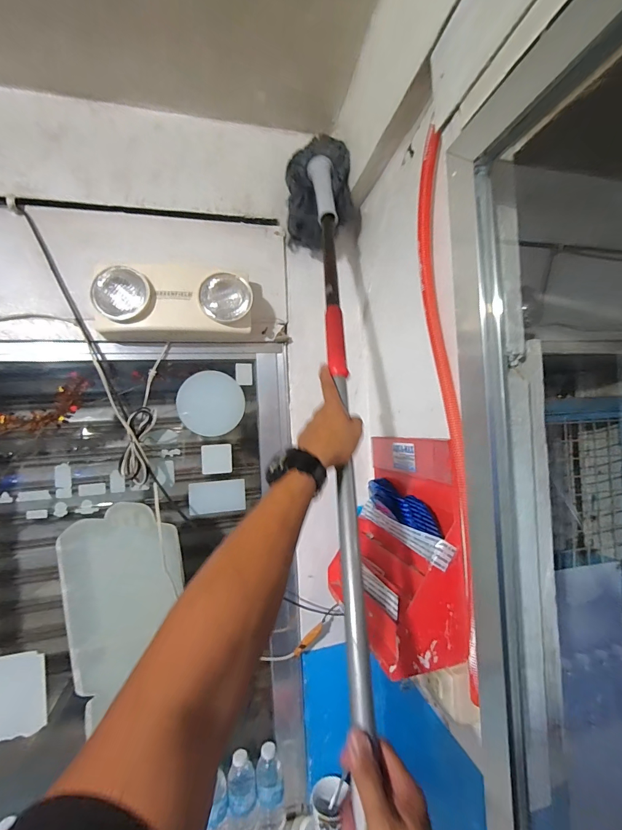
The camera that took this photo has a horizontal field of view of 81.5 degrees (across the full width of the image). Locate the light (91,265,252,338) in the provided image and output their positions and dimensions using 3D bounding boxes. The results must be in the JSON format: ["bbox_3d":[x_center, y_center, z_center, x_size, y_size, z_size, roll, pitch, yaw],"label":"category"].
[{"bbox_3d":[-0.273,-0.226,0.731,0.297,0.126,0.090,-3,0,-14],"label":"light"}]

